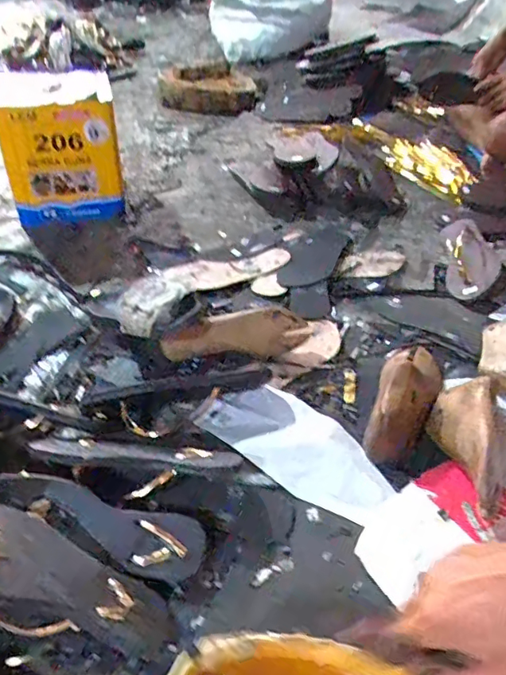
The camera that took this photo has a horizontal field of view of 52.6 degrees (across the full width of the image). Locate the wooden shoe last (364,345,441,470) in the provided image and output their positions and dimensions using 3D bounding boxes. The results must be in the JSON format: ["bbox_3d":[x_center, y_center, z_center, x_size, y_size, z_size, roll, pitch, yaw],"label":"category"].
[{"bbox_3d":[0.209,0.066,0.694,0.080,0.076,0.233,18,43,20],"label":"wooden shoe last"}]

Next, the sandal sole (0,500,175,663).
[{"bbox_3d":[-0.181,0.221,0.477,0.240,0.032,0.083,33,40,-11],"label":"sandal sole"}]

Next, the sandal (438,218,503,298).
[{"bbox_3d":[0.425,-0.168,0.994,0.098,0.060,0.258,9,41,11],"label":"sandal"}]

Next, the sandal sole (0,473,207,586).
[{"bbox_3d":[-0.162,0.190,0.545,0.231,0.016,0.068,23,43,2],"label":"sandal sole"}]

